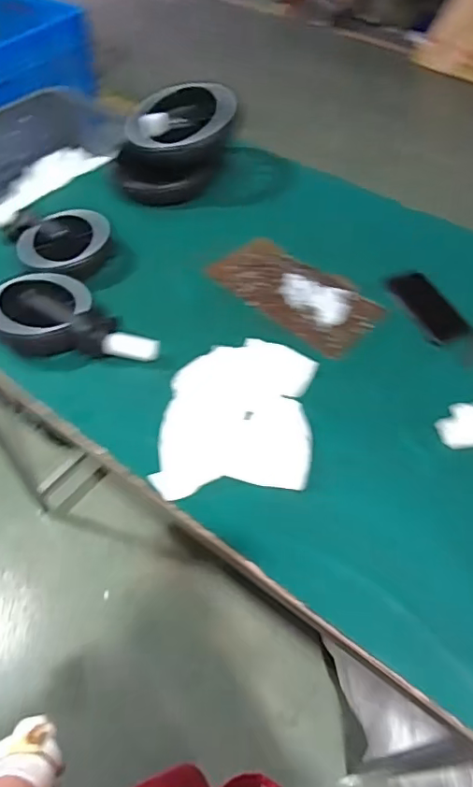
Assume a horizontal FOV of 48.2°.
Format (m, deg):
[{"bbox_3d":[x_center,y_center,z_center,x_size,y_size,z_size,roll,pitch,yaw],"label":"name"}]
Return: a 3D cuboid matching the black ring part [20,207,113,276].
[{"bbox_3d":[-0.305,-0.269,0.954,0.151,0.049,0.151,-1,55,2],"label":"black ring part"}]

